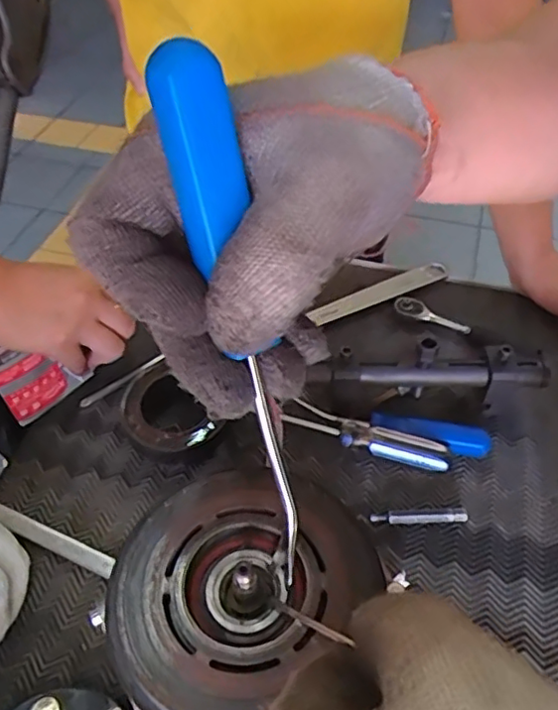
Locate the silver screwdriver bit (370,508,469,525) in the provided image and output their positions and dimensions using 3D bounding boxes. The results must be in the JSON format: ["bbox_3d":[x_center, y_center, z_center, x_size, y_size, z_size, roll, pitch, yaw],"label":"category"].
[{"bbox_3d":[0.110,0.128,0.472,0.073,0.007,0.011,-2,48,-1],"label":"silver screwdriver bit"}]

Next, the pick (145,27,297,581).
[{"bbox_3d":[-0.009,-0.002,0.211,0.023,0.194,0.019,-19,26,-16],"label":"pick"}]

